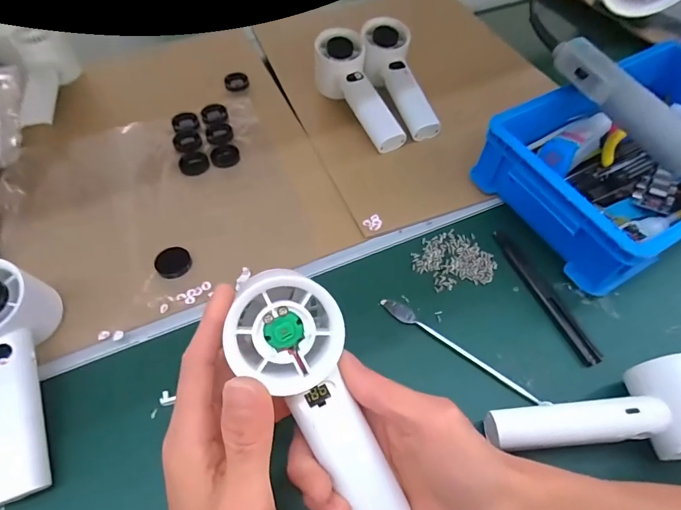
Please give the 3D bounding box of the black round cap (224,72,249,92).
[{"bbox_3d":[-0.129,-0.216,0.516,0.029,0.010,0.029,-12,57,-10],"label":"black round cap"}]

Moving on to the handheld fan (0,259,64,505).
[{"bbox_3d":[-0.231,0.083,0.291,0.058,0.048,0.161,-15,76,-13],"label":"handheld fan"}]

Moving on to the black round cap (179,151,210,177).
[{"bbox_3d":[-0.155,-0.098,0.438,0.030,0.004,0.034,-14,57,-12],"label":"black round cap"}]

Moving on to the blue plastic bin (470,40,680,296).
[{"bbox_3d":[0.278,-0.093,0.395,0.261,0.083,0.174,-27,61,-19],"label":"blue plastic bin"}]

